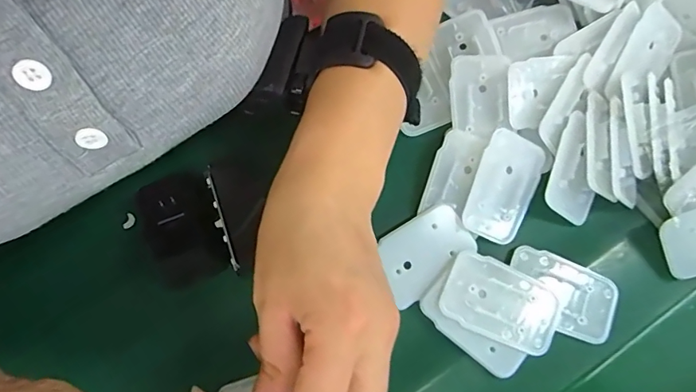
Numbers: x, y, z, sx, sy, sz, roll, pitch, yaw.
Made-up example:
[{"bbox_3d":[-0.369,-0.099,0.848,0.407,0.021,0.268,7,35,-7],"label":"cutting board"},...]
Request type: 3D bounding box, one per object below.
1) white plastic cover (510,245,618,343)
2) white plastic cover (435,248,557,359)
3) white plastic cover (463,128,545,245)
[{"bbox_3d":[0.135,0.061,0.288,0.067,0.010,0.043,24,78,4],"label":"white plastic cover"},{"bbox_3d":[0.093,0.066,0.281,0.070,0.007,0.043,28,78,5],"label":"white plastic cover"},{"bbox_3d":[0.102,-0.005,0.299,0.039,0.004,0.070,22,87,-10],"label":"white plastic cover"}]

